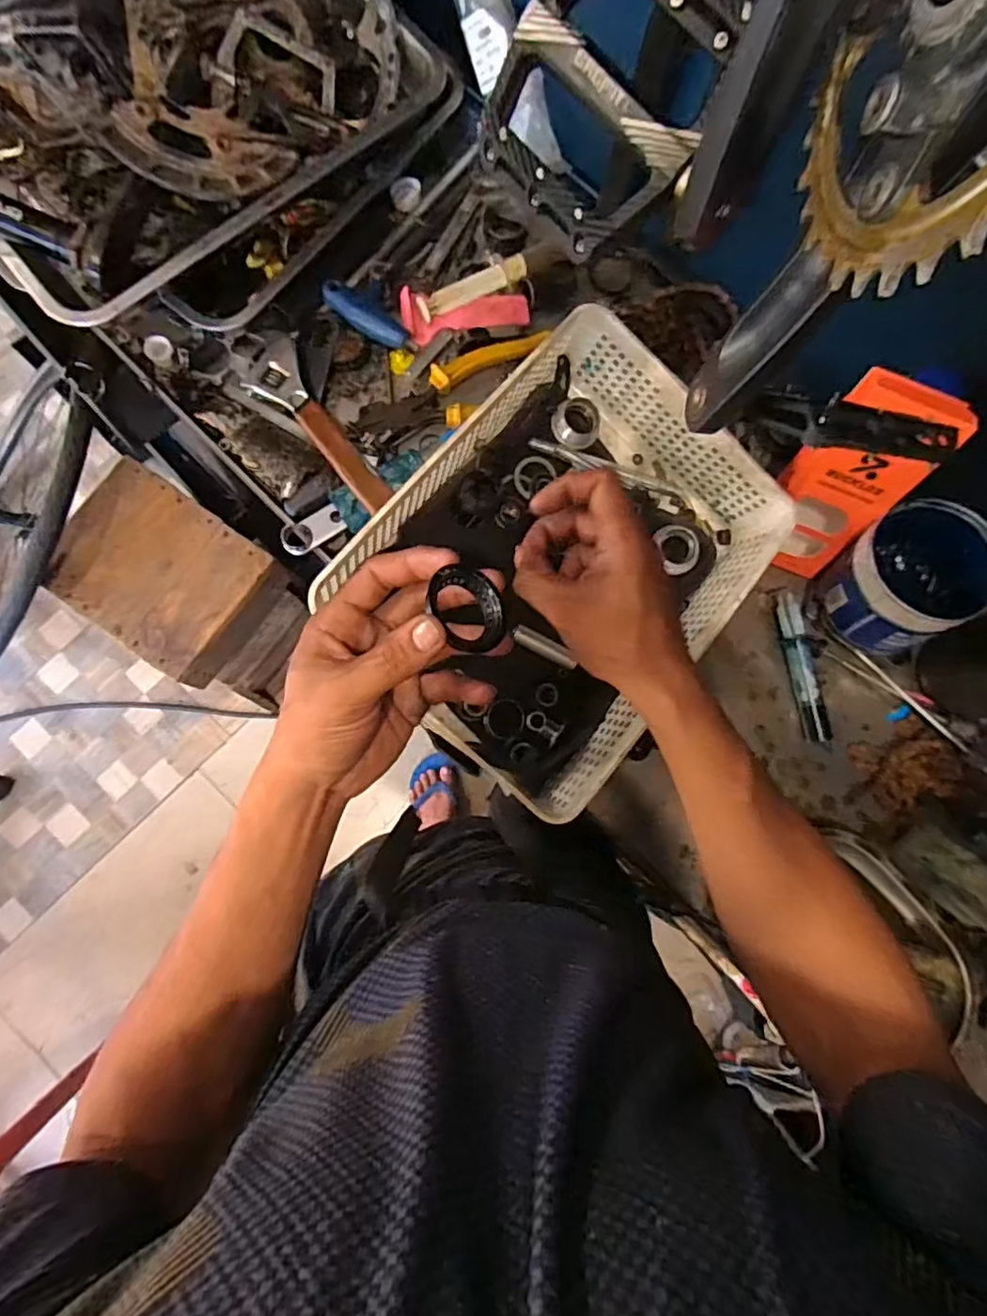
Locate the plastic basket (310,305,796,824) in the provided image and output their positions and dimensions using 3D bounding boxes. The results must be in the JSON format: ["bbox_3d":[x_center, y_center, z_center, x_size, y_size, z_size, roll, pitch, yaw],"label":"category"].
[{"bbox_3d":[0.059,-0.074,0.497,0.247,0.107,0.327,41,82,2],"label":"plastic basket"}]

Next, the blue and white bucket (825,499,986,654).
[{"bbox_3d":[0.341,-0.066,0.520,0.104,0.100,0.112,0,82,-3],"label":"blue and white bucket"}]

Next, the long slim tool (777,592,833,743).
[{"bbox_3d":[0.283,0.008,0.562,0.026,0.017,0.136,-13,83,-5],"label":"long slim tool"}]

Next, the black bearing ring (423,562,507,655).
[{"bbox_3d":[-0.013,-0.027,0.328,0.047,0.011,0.042,41,59,-24],"label":"black bearing ring"}]

